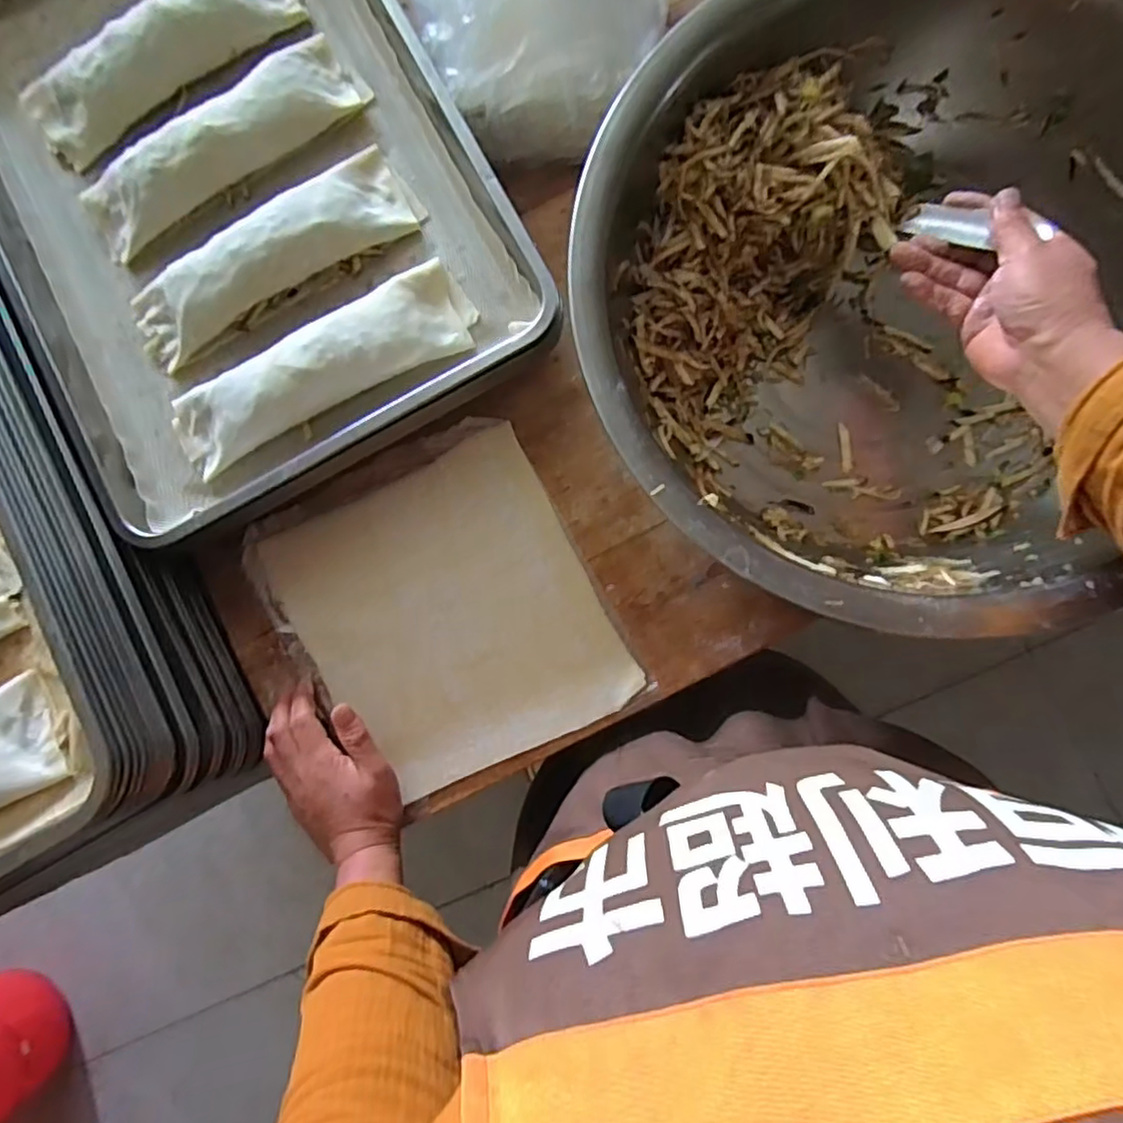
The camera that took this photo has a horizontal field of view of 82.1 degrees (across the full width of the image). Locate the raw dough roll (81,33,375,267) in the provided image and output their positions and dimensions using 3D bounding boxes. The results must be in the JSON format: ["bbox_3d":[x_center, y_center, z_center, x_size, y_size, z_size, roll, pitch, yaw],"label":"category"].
[{"bbox_3d":[-0.298,-0.360,0.556,0.263,0.042,0.087,-38,83,3],"label":"raw dough roll"}]

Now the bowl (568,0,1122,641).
[{"bbox_3d":[0.247,-0.185,0.467,0.405,0.140,0.454,41,91,7],"label":"bowl"}]

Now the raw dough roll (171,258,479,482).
[{"bbox_3d":[-0.203,-0.160,0.530,0.271,0.039,0.079,-26,84,4],"label":"raw dough roll"}]

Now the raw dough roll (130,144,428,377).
[{"bbox_3d":[-0.250,-0.258,0.544,0.265,0.043,0.079,-31,83,4],"label":"raw dough roll"}]

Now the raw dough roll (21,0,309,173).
[{"bbox_3d":[-0.361,-0.456,0.569,0.266,0.048,0.084,-31,83,4],"label":"raw dough roll"}]

